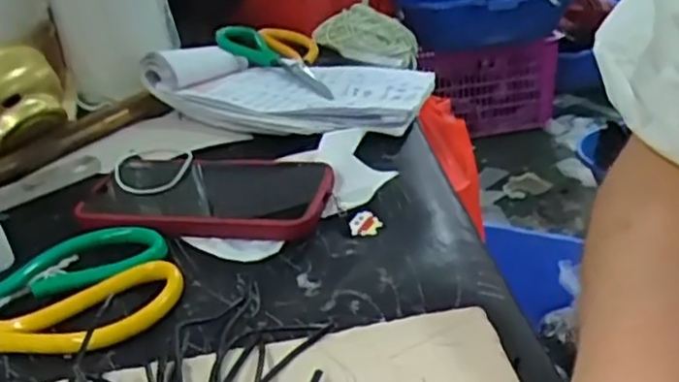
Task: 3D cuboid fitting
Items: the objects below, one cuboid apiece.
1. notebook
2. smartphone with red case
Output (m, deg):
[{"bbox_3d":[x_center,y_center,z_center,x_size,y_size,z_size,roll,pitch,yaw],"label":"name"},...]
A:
[{"bbox_3d":[-0.041,-0.104,0.611,0.220,0.049,0.143,4,32,15],"label":"notebook"},{"bbox_3d":[-0.089,0.001,0.488,0.163,0.013,0.096,1,32,10],"label":"smartphone with red case"}]

